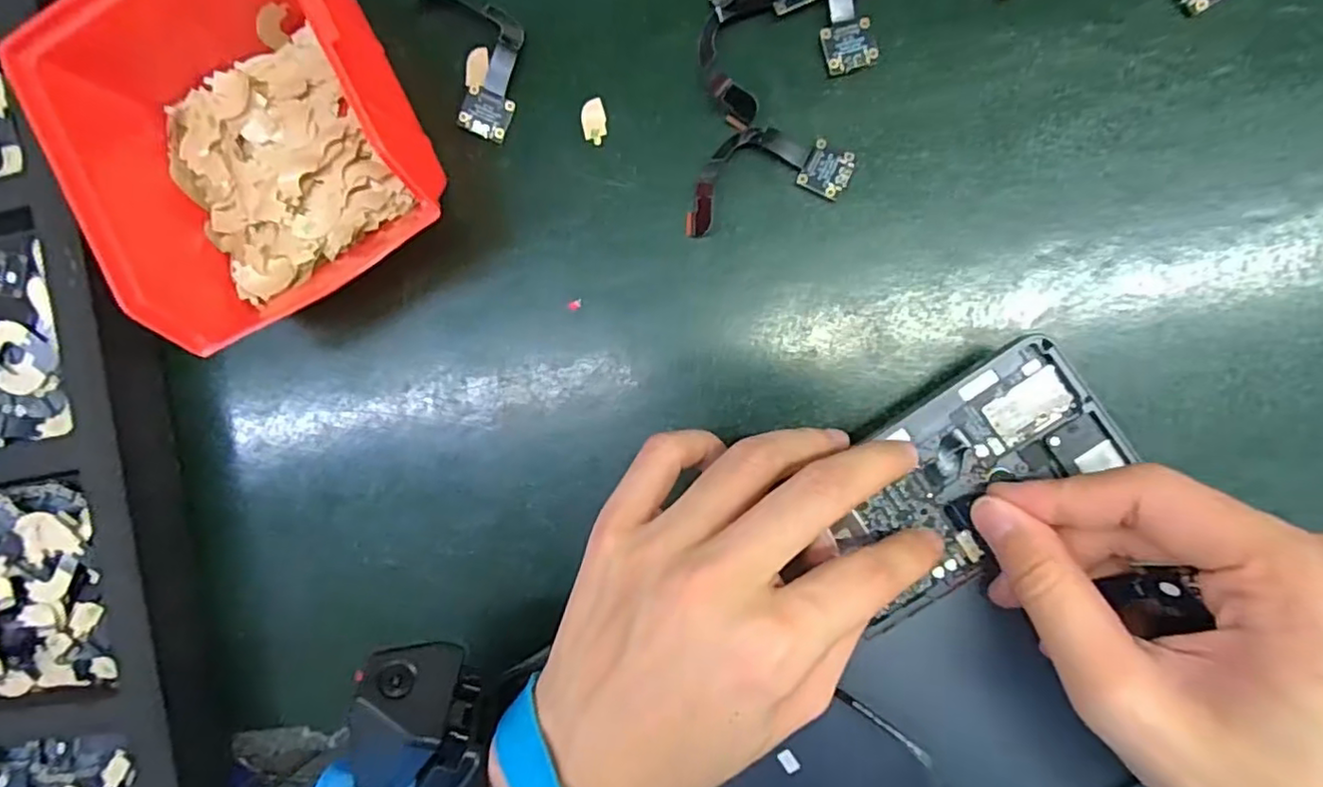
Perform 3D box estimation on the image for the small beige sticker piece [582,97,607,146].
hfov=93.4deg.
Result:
[{"bbox_3d":[-0.029,-0.116,0.265,0.010,0.004,0.019,-2,89,8],"label":"small beige sticker piece"}]

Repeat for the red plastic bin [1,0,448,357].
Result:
[{"bbox_3d":[-0.162,-0.107,0.252,0.131,0.069,0.138,-31,85,7],"label":"red plastic bin"}]

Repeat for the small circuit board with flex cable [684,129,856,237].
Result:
[{"bbox_3d":[0.042,-0.091,0.253,0.071,0.009,0.036,-13,87,8],"label":"small circuit board with flex cable"}]

